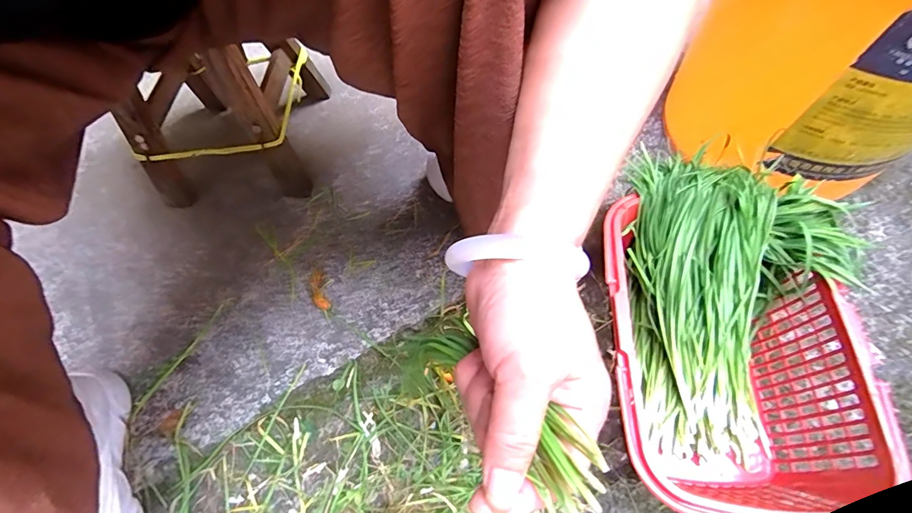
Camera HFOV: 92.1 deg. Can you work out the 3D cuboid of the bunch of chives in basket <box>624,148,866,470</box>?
[{"bbox_3d":[0.262,0.053,0.423,0.178,0.137,0.255,1,58,6],"label":"bunch of chives in basket"}]

